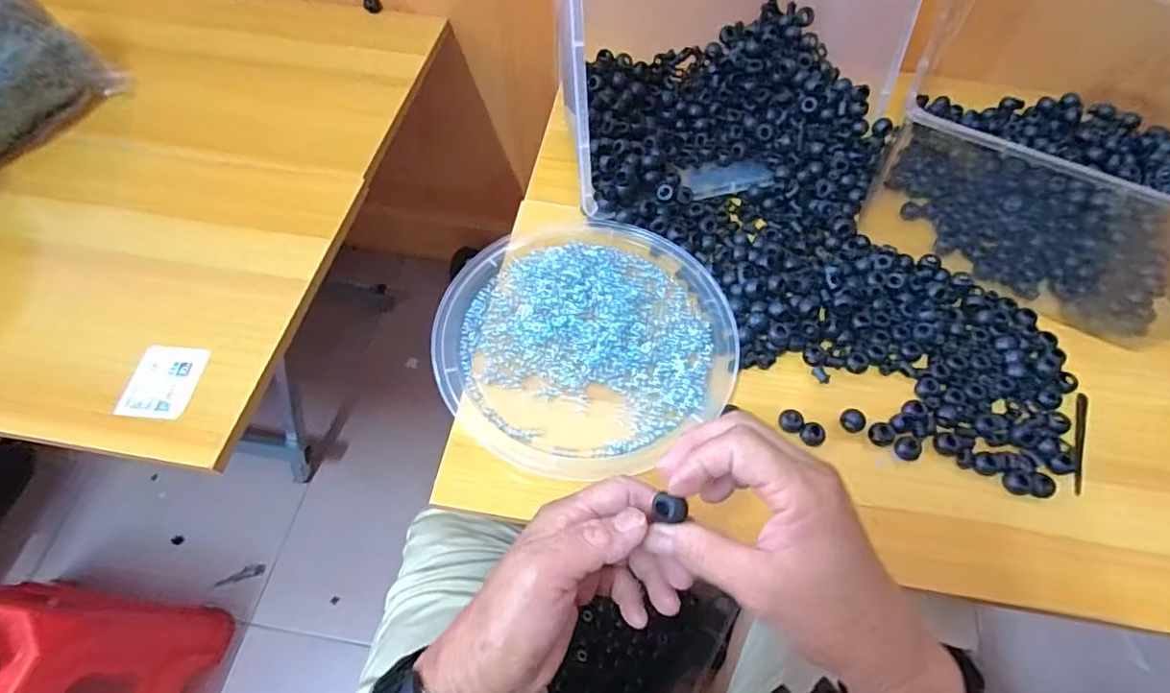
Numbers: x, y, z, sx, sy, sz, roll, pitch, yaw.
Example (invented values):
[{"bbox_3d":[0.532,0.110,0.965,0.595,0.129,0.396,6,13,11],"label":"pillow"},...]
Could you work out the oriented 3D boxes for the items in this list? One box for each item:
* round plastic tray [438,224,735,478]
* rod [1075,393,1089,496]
[{"bbox_3d":[-0.001,-0.012,0.458,0.230,0.020,0.229,1,64,-1],"label":"round plastic tray"},{"bbox_3d":[0.382,0.073,0.431,0.007,0.008,0.090,25,65,10],"label":"rod"}]

